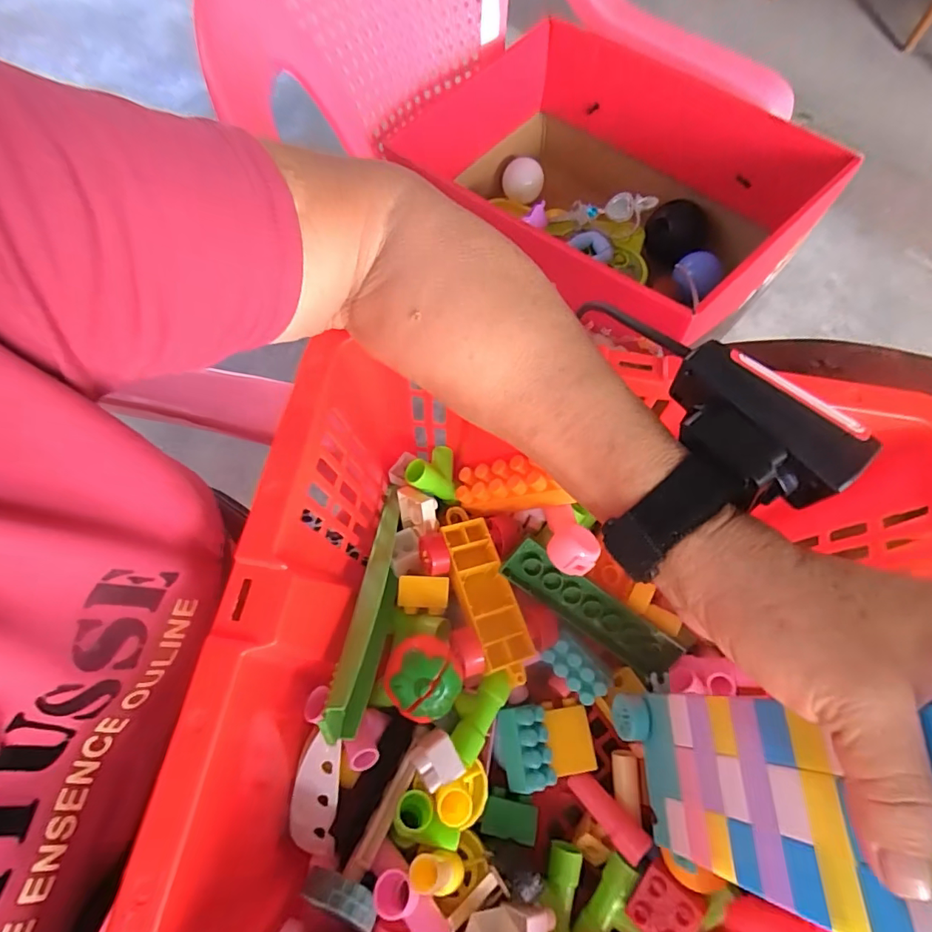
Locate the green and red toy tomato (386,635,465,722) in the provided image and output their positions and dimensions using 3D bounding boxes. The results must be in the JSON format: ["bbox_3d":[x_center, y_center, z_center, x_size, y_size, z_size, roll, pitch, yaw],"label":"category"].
[{"bbox_3d":[-0.024,0.122,0.286,0.039,0.041,0.043,-25,72,-10],"label":"green and red toy tomato"}]

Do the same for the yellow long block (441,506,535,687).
[{"bbox_3d":[0.012,0.079,0.320,0.032,0.020,0.115,-18,70,-7],"label":"yellow long block"}]

